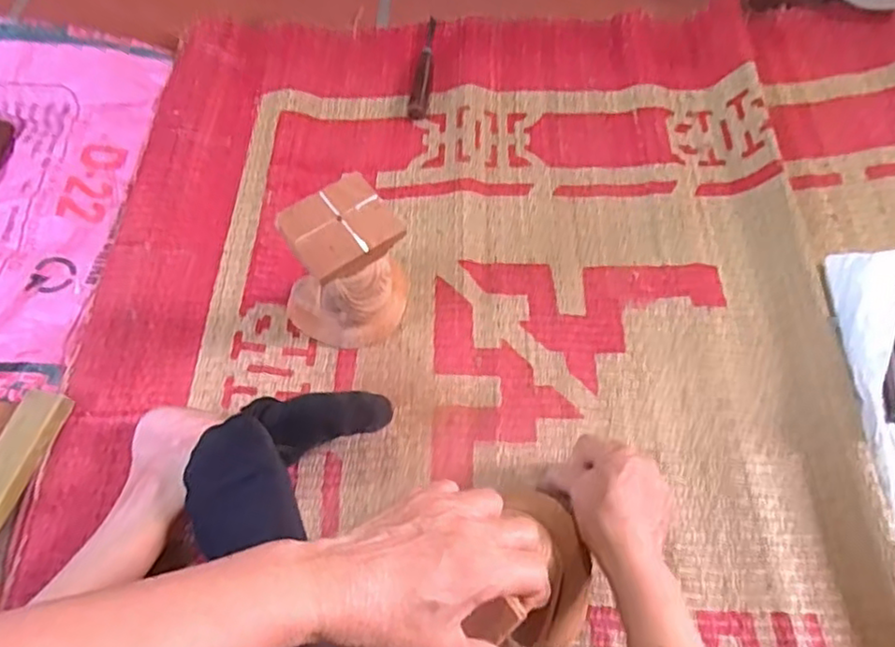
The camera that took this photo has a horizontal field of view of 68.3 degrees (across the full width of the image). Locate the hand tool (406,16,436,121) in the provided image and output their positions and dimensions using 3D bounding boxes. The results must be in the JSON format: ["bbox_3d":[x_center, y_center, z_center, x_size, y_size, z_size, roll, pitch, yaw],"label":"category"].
[{"bbox_3d":[-0.026,-0.320,0.811,0.023,0.022,0.163,7,64,6],"label":"hand tool"}]

